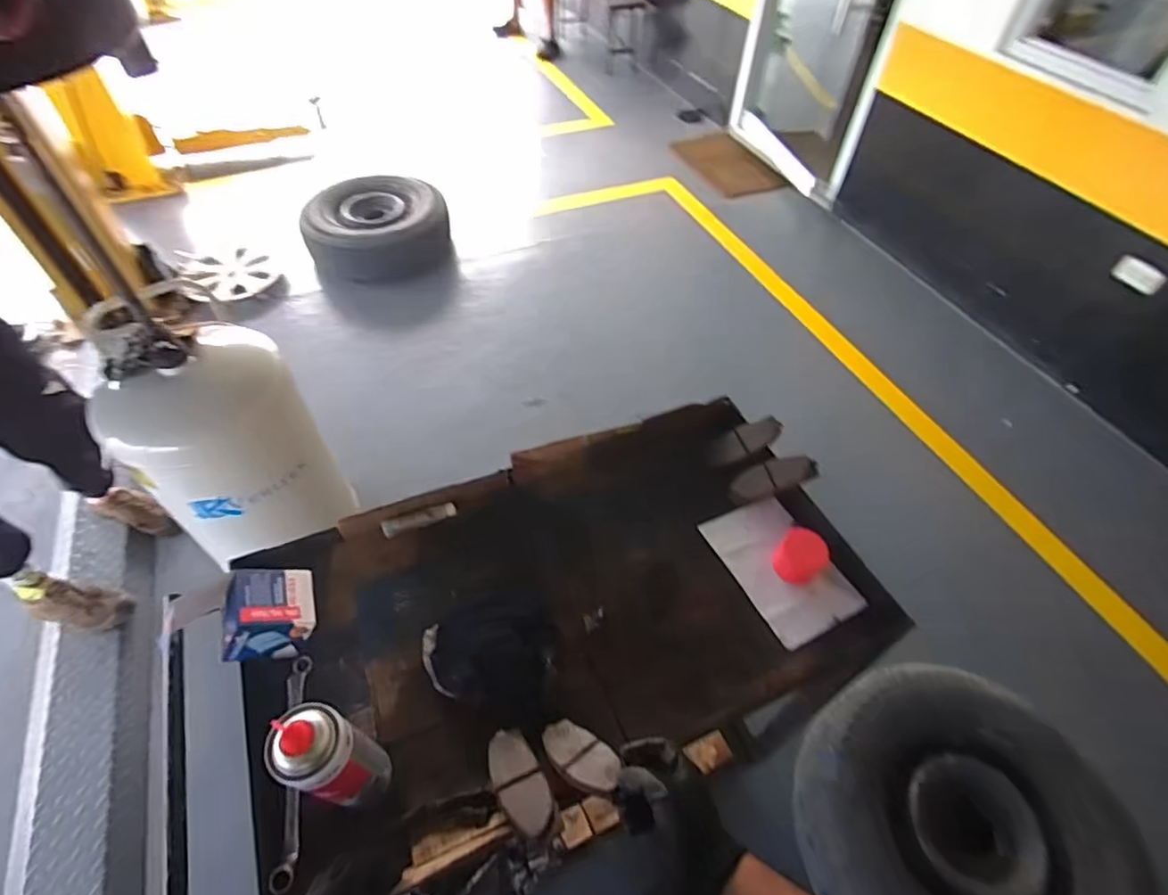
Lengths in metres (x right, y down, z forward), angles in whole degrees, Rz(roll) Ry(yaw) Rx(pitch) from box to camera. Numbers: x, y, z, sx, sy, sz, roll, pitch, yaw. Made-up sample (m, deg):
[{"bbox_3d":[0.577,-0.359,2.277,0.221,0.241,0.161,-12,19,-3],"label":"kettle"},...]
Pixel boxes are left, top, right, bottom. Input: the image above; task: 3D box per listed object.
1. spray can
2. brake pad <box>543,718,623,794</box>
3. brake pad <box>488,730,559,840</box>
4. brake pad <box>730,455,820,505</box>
[{"bbox_3d":[-0.245,0.307,0.569,0.054,0.191,0.063,17,53,12],"label":"spray can"},{"bbox_3d":[-0.005,0.341,0.644,0.051,0.011,0.126,-33,20,-25],"label":"brake pad"},{"bbox_3d":[-0.072,0.368,0.643,0.053,0.017,0.140,-23,28,-18],"label":"brake pad"},{"bbox_3d":[0.302,0.049,0.924,0.139,0.023,0.051,-21,53,0],"label":"brake pad"}]

